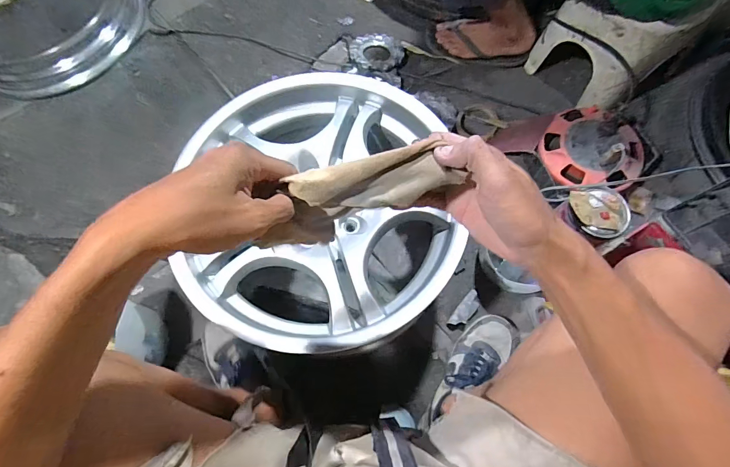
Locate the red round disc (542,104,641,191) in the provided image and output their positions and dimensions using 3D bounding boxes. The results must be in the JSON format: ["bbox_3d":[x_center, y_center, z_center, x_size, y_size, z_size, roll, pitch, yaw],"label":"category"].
[{"bbox_3d":[0.459,-0.180,0.749,0.188,0.082,0.185,-1,71,2],"label":"red round disc"}]

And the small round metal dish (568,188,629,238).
[{"bbox_3d":[0.418,-0.038,0.662,0.101,0.022,0.089,-4,71,1],"label":"small round metal dish"}]

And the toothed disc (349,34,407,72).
[{"bbox_3d":[0.031,-0.461,0.948,0.137,0.031,0.136,-1,71,2],"label":"toothed disc"}]

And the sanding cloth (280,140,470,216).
[{"bbox_3d":[0.010,-0.039,0.299,0.123,0.044,0.042,-9,71,-4],"label":"sanding cloth"}]

